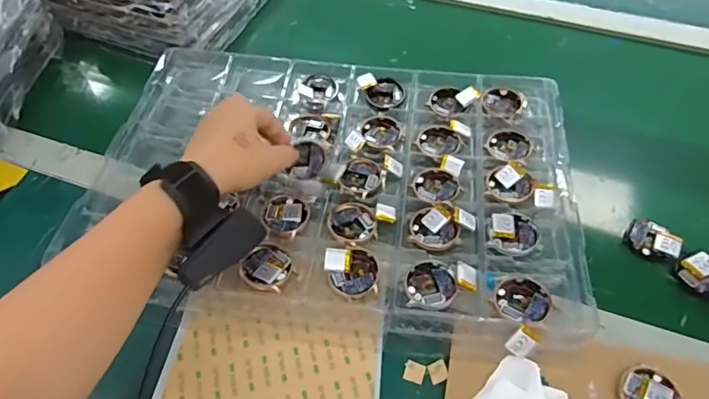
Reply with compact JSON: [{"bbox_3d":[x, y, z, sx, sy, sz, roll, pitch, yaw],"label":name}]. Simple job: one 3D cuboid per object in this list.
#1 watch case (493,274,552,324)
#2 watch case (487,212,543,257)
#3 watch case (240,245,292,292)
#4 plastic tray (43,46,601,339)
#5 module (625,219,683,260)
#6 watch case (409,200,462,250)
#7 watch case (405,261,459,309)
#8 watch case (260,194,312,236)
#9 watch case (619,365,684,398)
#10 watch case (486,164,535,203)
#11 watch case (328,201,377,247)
[{"bbox_3d":[0.133,0.081,0.399,0.042,0.012,0.041,26,59,19],"label":"watch case"},{"bbox_3d":[0.141,0.032,0.443,0.044,0.010,0.043,11,55,10],"label":"watch case"},{"bbox_3d":[-0.074,0.058,0.426,0.041,0.005,0.040,18,52,17],"label":"watch case"},{"bbox_3d":[-0.017,-0.027,0.502,0.453,0.039,0.316,8,55,7],"label":"plastic tray"},{"bbox_3d":[0.279,0.039,0.470,0.045,0.012,0.037,25,58,18],"label":"module"},{"bbox_3d":[0.071,0.023,0.453,0.044,0.011,0.048,-5,54,-2],"label":"watch case"},{"bbox_3d":[0.063,0.072,0.414,0.041,0.012,0.042,1,54,2],"label":"watch case"},{"bbox_3d":[-0.064,0.012,0.463,0.042,0.010,0.051,-27,58,-17],"label":"watch case"},{"bbox_3d":[0.219,0.148,0.373,0.041,0.007,0.046,30,60,21],"label":"watch case"},{"bbox_3d":[0.148,-0.015,0.478,0.042,0.011,0.039,15,56,12],"label":"watch case"},{"bbox_3d":[-0.002,0.021,0.456,0.042,0.007,0.046,-19,56,-12],"label":"watch case"}]

